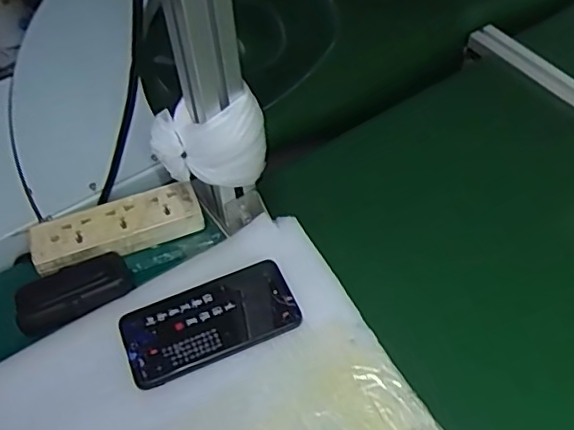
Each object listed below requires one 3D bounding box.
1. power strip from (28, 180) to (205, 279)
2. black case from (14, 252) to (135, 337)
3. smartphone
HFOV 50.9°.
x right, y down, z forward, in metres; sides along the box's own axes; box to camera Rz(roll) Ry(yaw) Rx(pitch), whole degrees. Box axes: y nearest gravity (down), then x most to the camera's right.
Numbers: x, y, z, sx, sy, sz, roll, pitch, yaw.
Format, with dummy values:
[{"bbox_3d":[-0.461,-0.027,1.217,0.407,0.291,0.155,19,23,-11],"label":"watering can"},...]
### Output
[{"bbox_3d":[-0.174,0.014,0.620,0.169,0.025,0.055,-19,53,-11],"label":"power strip"},{"bbox_3d":[-0.206,0.073,0.579,0.107,0.024,0.054,-24,54,-14],"label":"black case"},{"bbox_3d":[-0.070,0.096,0.550,0.154,0.009,0.078,-21,53,-12],"label":"smartphone"}]

